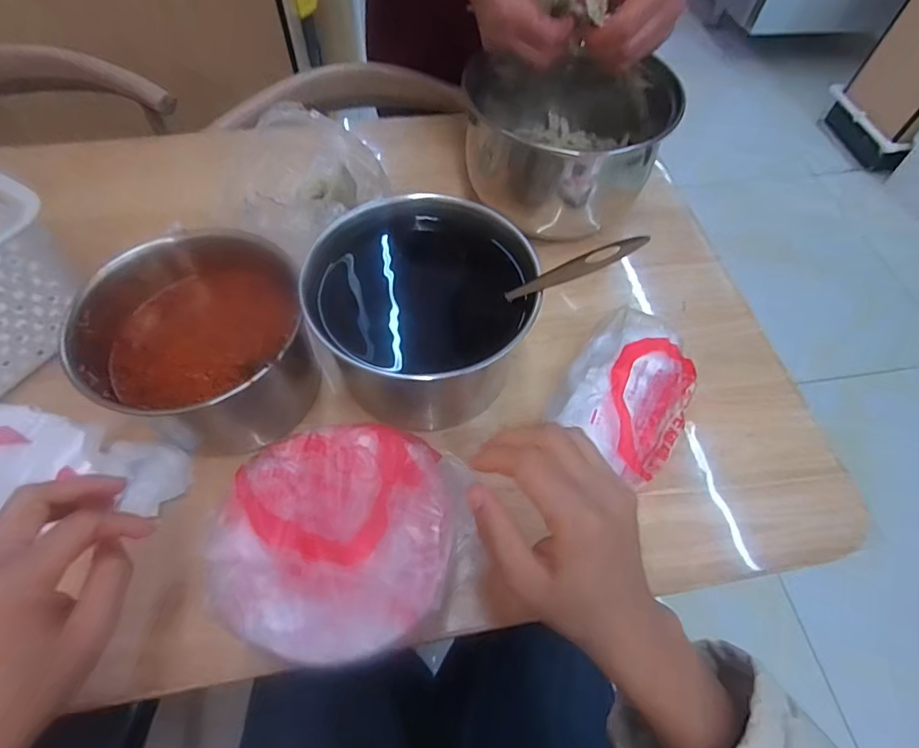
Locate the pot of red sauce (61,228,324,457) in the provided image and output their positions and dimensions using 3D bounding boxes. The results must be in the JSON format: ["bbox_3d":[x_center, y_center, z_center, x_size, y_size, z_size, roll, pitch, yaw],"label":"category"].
[{"bbox_3d":[-0.197,-0.028,0.391,0.154,0.097,0.183,-10,61,-8],"label":"pot of red sauce"}]

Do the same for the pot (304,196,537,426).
[{"bbox_3d":[-0.028,-0.045,0.399,0.163,0.116,0.150,1,60,-1],"label":"pot"}]

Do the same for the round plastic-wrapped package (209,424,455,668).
[{"bbox_3d":[-0.073,0.093,0.288,0.131,0.017,0.131,1,60,-1],"label":"round plastic-wrapped package"}]

